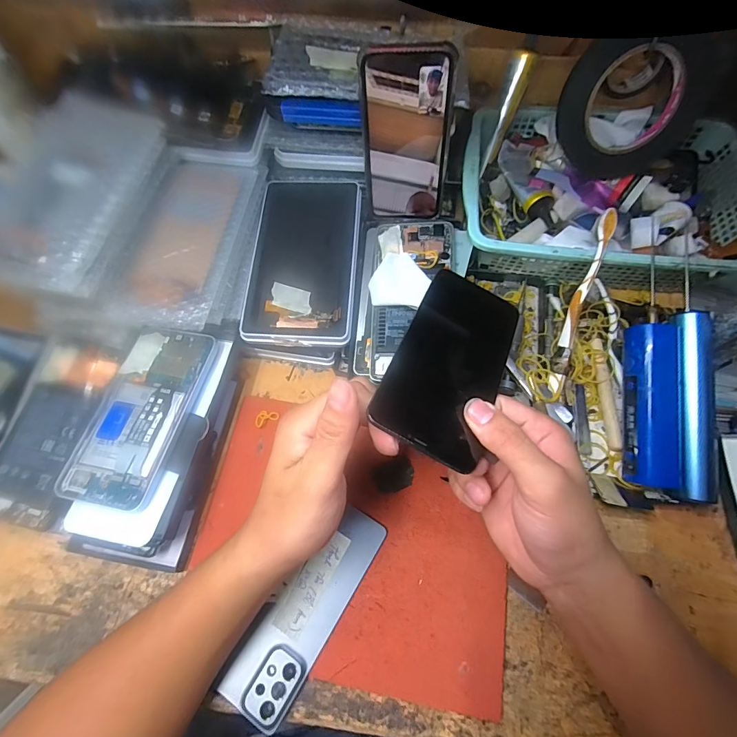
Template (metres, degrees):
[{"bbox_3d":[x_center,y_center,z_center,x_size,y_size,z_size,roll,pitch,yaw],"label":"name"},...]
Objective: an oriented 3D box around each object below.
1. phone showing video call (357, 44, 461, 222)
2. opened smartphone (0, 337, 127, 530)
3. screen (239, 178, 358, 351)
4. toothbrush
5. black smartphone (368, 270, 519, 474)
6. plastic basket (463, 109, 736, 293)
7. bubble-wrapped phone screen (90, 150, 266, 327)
[{"bbox_3d":[0.035,-0.202,0.355,0.073,0.150,0.008,3,57,6],"label":"phone showing video call"},{"bbox_3d":[-0.275,0.052,0.341,0.078,0.006,0.161,11,71,4],"label":"opened smartphone"},{"bbox_3d":[-0.060,-0.107,0.374,0.096,0.018,0.175,3,67,3],"label":"screen"},{"bbox_3d":[0.187,-0.058,0.346,0.011,0.018,0.161,17,97,9],"label":"toothbrush"},{"bbox_3d":[0.059,-0.008,0.270,0.072,0.005,0.148,29,58,0],"label":"black smartphone"},{"bbox_3d":[0.232,-0.170,0.398,0.271,0.061,0.191,7,68,5],"label":"plastic basket"},{"bbox_3d":[-0.164,-0.121,0.358,0.095,0.019,0.180,11,68,-3],"label":"bubble-wrapped phone screen"}]

